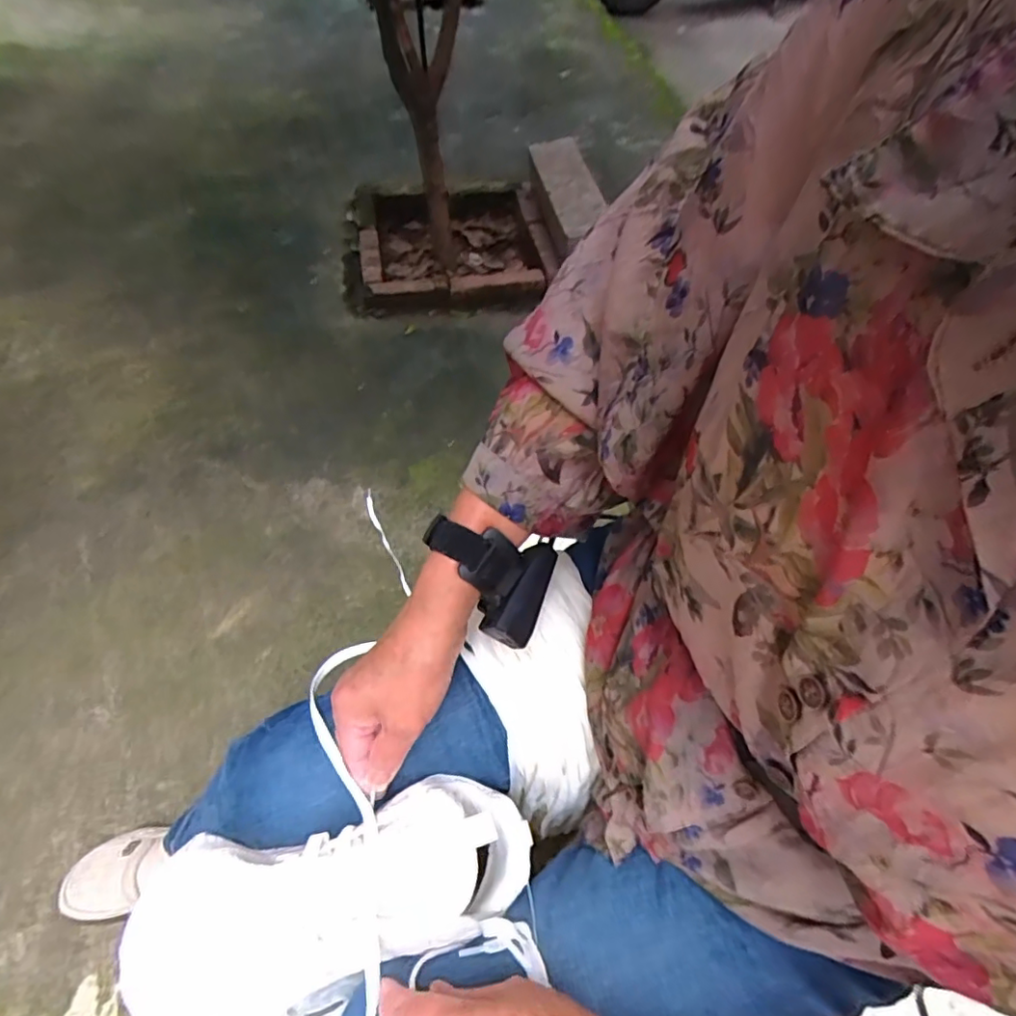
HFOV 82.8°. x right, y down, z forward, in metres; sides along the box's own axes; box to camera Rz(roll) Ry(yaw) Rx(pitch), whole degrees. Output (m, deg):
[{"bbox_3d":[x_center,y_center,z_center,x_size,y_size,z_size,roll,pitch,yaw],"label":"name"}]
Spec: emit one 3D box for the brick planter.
[{"bbox_3d":[-0.160,-0.711,1.548,0.543,0.080,0.553,-8,57,-10],"label":"brick planter"}]

